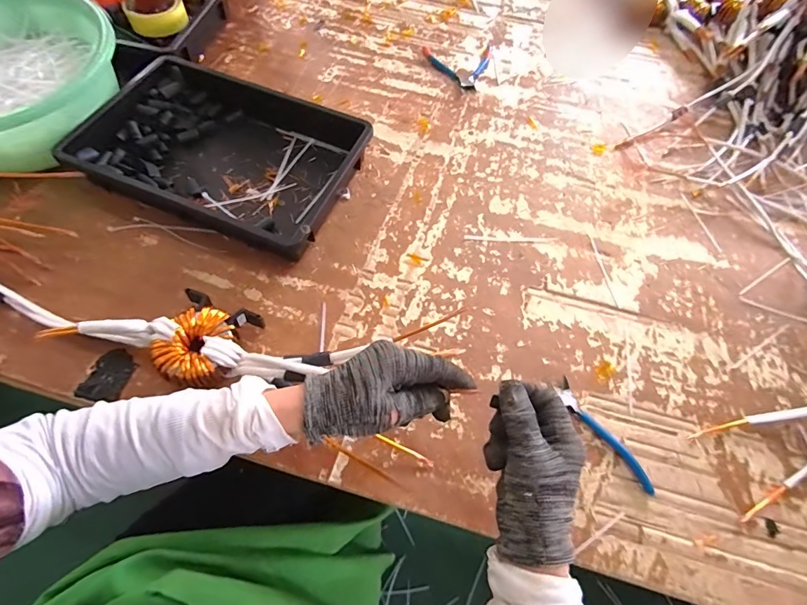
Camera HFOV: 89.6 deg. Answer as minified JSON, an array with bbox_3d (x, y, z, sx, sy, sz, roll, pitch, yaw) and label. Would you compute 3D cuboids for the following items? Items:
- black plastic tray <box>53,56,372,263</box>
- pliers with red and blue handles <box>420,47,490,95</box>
[{"bbox_3d":[-0.257,-0.219,0.596,0.367,0.069,0.245,20,64,7],"label":"black plastic tray"},{"bbox_3d":[0.103,-0.433,0.751,0.128,0.007,0.127,0,64,-2],"label":"pliers with red and blue handles"}]

